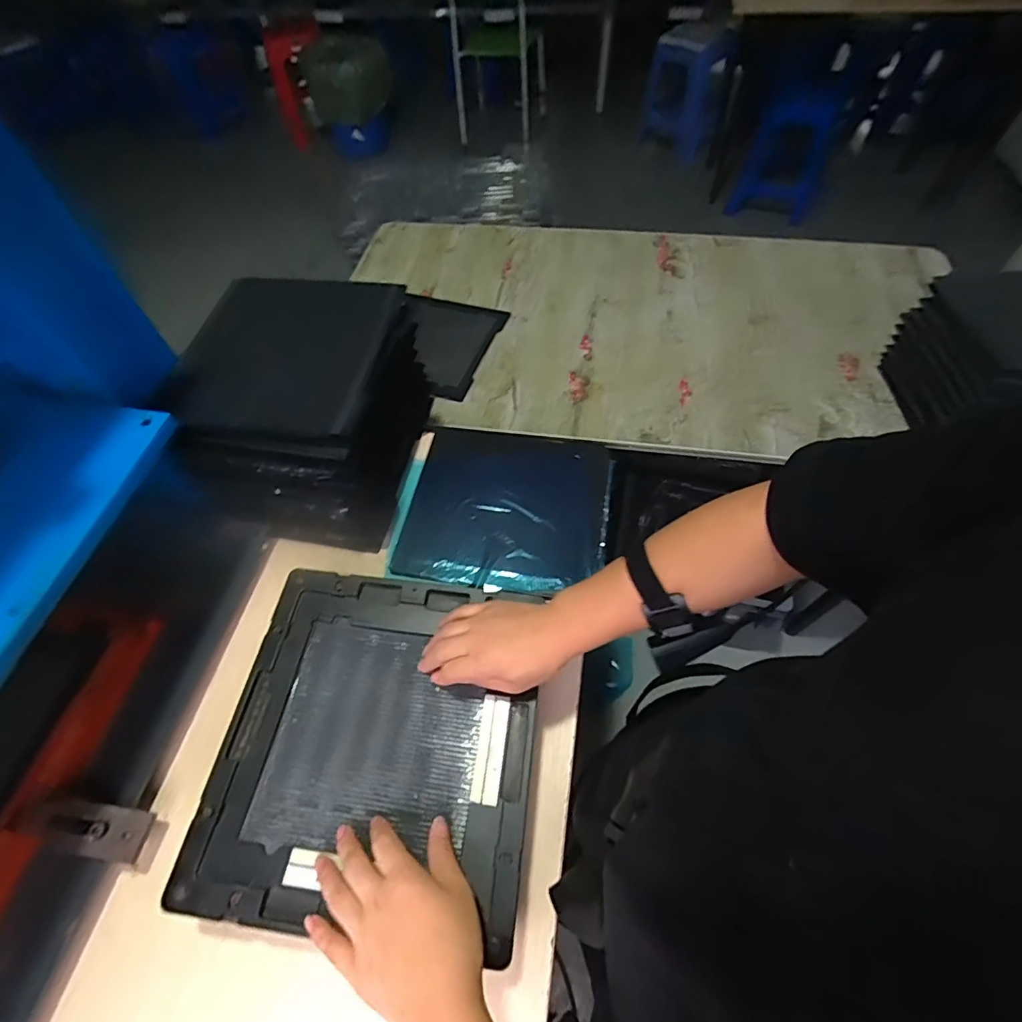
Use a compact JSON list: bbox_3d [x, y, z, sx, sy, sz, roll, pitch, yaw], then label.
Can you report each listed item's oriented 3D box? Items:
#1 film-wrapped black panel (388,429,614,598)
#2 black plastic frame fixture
[{"bbox_3d":[-0.004,-0.010,0.663,0.253,0.024,0.242,8,59,8],"label":"film-wrapped black panel"},{"bbox_3d":[-0.118,0.196,0.458,0.271,0.020,0.281,4,58,5],"label":"black plastic frame fixture"}]

